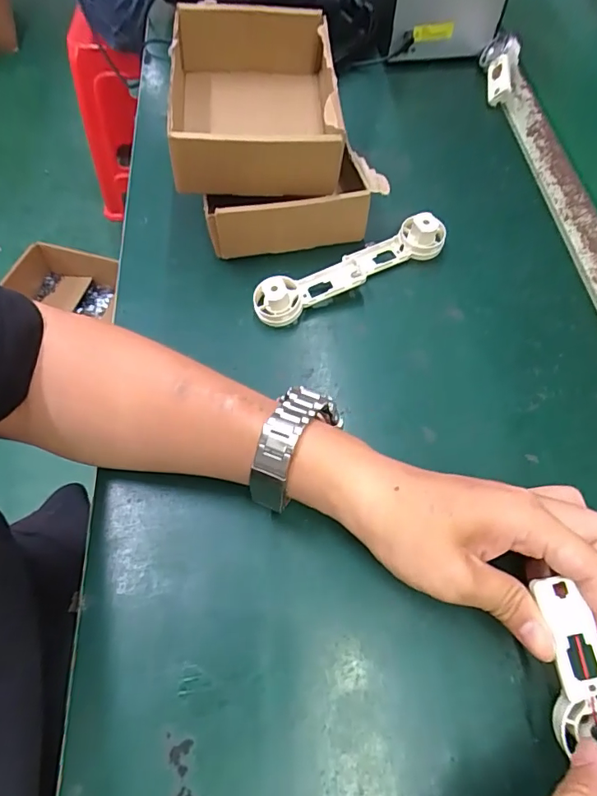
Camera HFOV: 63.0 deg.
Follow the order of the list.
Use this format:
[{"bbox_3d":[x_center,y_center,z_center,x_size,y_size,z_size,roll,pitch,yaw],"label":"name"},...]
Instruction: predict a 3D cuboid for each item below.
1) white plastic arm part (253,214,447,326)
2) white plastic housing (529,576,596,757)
[{"bbox_3d":[0.046,-0.110,0.410,0.176,0.029,0.035,-27,64,-13],"label":"white plastic arm part"},{"bbox_3d":[0.139,0.129,0.242,0.038,0.011,0.075,-13,80,-6],"label":"white plastic housing"}]

